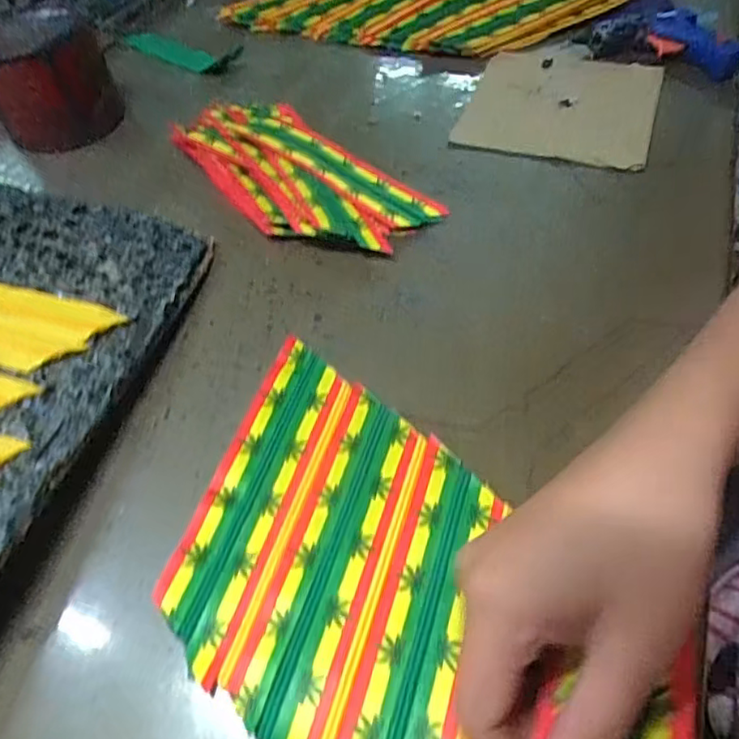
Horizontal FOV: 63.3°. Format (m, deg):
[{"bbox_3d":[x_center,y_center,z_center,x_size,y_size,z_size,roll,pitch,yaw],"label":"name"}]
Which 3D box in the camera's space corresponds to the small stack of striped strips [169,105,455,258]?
[{"bbox_3d":[-0.067,-0.155,0.469,0.237,0.032,0.101,34,61,27],"label":"small stack of striped strips"}]

